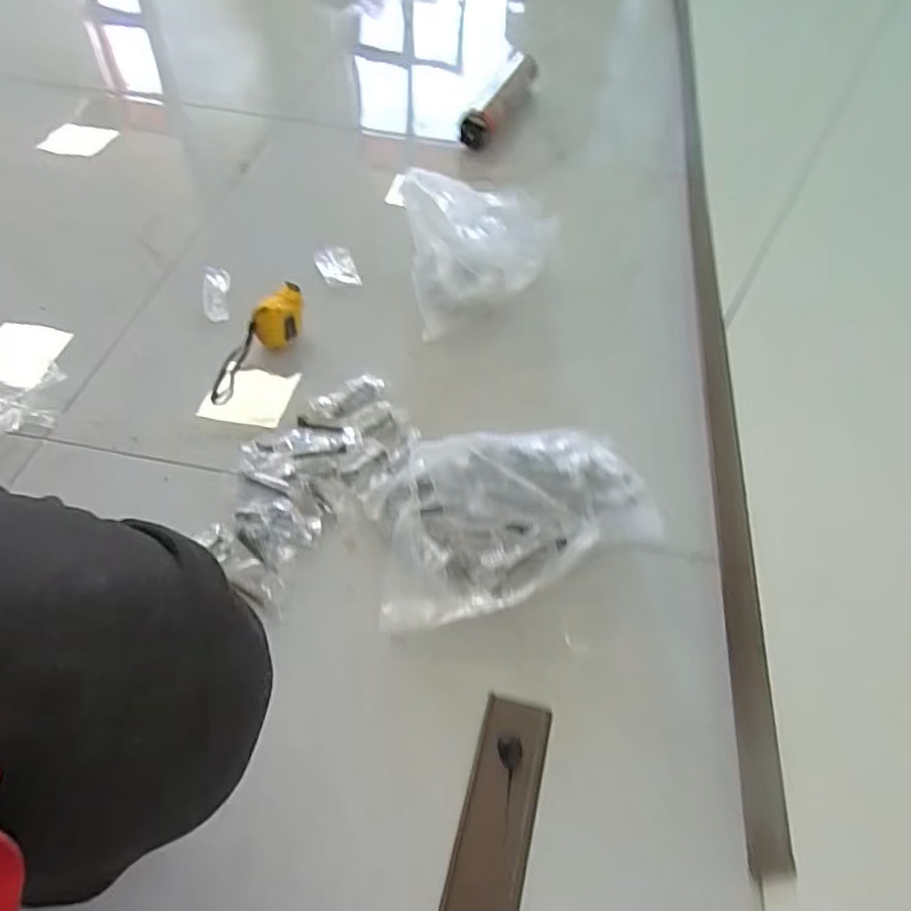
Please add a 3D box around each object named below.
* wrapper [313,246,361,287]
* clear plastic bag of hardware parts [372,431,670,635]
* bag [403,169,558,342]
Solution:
[{"bbox_3d":[-0.176,-0.281,0.953,0.056,0.030,0.072,-14,55,-15],"label":"wrapper"},{"bbox_3d":[0.055,0.062,0.656,0.281,0.066,0.189,-9,54,-12],"label":"clear plastic bag of hardware parts"},{"bbox_3d":[0.033,-0.298,0.896,0.211,0.131,0.188,-14,55,-15],"label":"bag"}]

